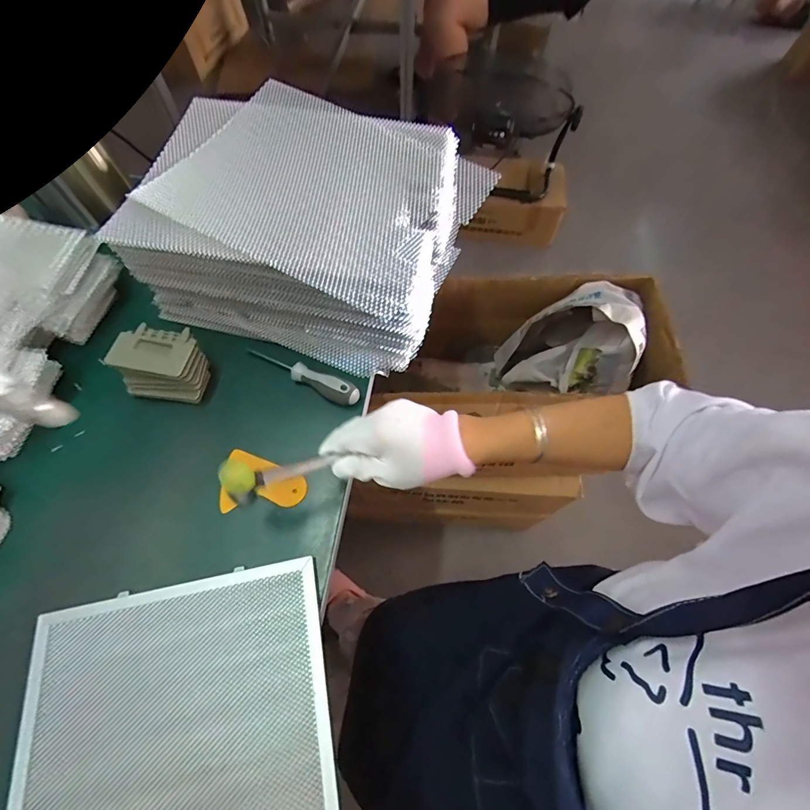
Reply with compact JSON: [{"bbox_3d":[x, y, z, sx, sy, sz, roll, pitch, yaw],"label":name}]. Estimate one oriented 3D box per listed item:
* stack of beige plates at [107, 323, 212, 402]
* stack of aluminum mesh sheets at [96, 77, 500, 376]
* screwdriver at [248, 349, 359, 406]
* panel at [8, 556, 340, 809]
[{"bbox_3d":[-0.275,-0.046,0.452,0.088,0.066,0.059,6,65,2],"label":"stack of beige plates"},{"bbox_3d":[-0.110,-0.222,0.495,0.376,0.131,0.285,17,66,7],"label":"stack of aluminum mesh sheets"},{"bbox_3d":[-0.123,-0.038,0.473,0.152,0.025,0.023,23,67,10],"label":"screwdriver"},{"bbox_3d":[-0.182,0.322,0.319,0.252,0.015,0.330,-11,66,-6],"label":"panel"}]

